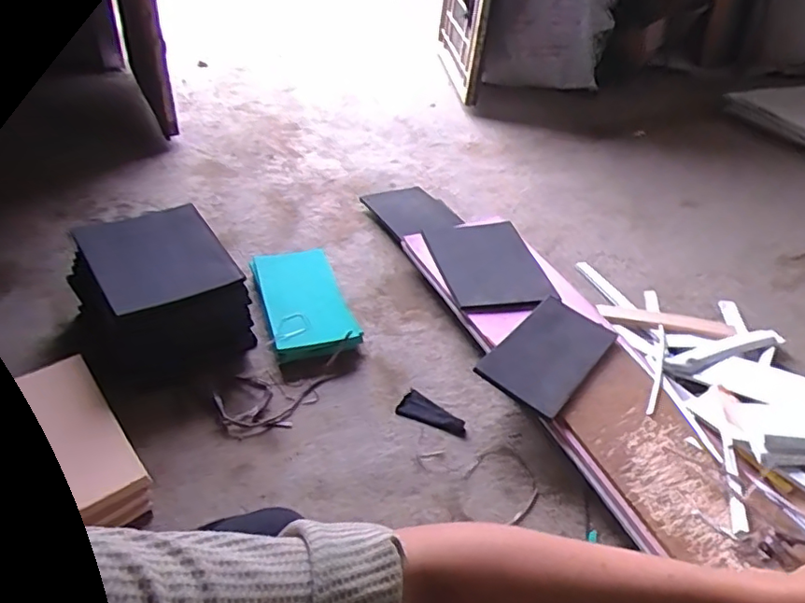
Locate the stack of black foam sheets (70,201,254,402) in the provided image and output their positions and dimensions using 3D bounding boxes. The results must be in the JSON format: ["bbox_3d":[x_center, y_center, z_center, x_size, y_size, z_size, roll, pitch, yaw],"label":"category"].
[{"bbox_3d":[-0.455,-0.017,1.085,0.268,0.158,0.308,-18,45,-25],"label":"stack of black foam sheets"}]

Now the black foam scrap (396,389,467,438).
[{"bbox_3d":[0.055,0.194,1.016,0.122,0.008,0.050,17,59,13],"label":"black foam scrap"}]

